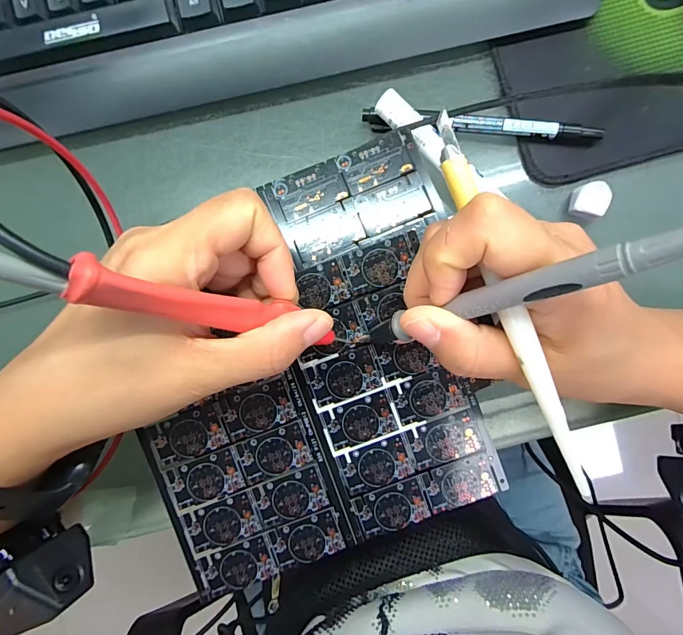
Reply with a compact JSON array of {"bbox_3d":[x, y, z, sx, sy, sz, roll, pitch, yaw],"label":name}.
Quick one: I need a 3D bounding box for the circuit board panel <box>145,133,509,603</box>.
[{"bbox_3d":[-0.016,0.023,0.205,0.176,0.008,0.191,-19,88,-2],"label":"circuit board panel"}]

